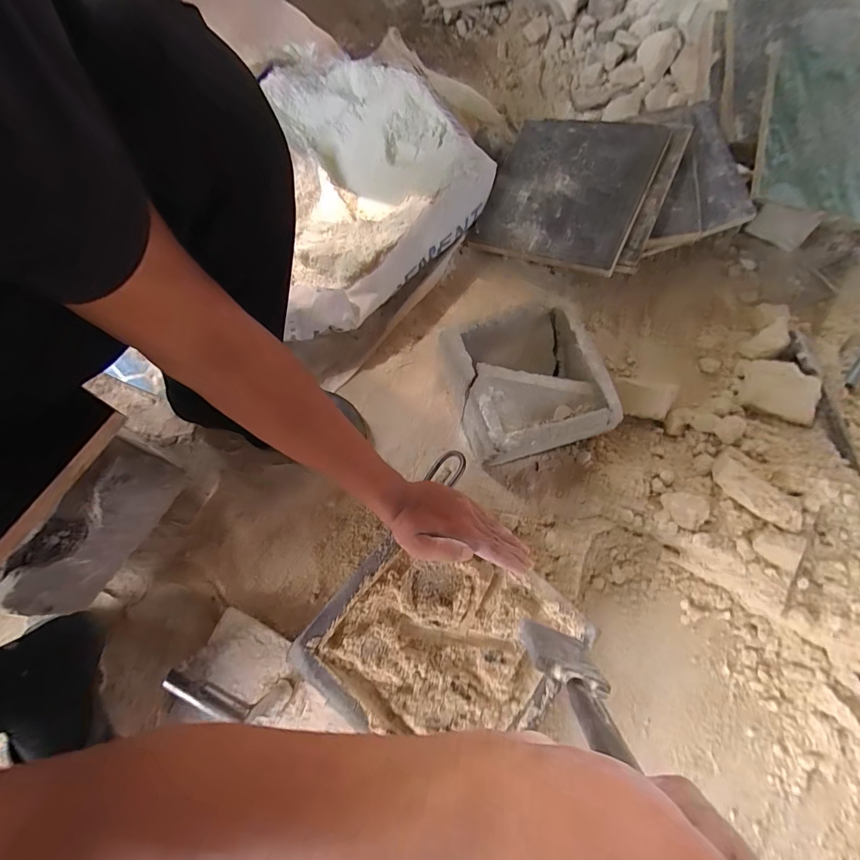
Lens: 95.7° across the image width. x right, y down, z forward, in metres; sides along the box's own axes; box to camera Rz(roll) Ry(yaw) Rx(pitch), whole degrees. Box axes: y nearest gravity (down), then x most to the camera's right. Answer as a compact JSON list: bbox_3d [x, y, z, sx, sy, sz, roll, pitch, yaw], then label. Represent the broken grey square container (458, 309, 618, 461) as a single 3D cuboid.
[{"bbox_3d":[0.143,-0.064,0.581,0.197,0.103,0.201,-15,75,-6],"label":"broken grey square container"}]

